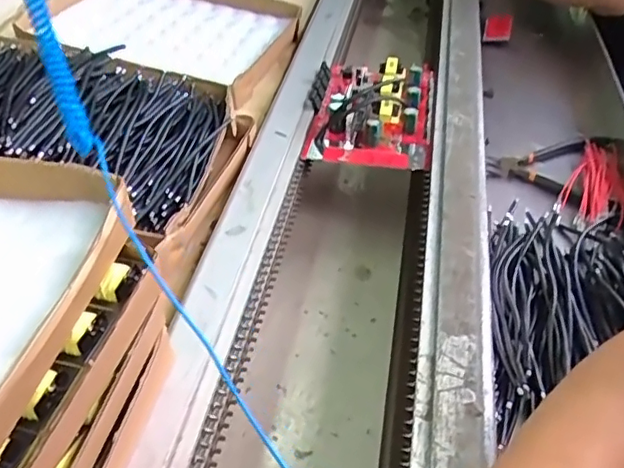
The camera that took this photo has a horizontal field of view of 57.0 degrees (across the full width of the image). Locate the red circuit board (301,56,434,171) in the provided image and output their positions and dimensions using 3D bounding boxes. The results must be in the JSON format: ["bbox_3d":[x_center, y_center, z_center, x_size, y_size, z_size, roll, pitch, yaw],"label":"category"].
[{"bbox_3d":[0.067,-0.148,0.655,0.134,0.046,0.196,5,44,7],"label":"red circuit board"}]

